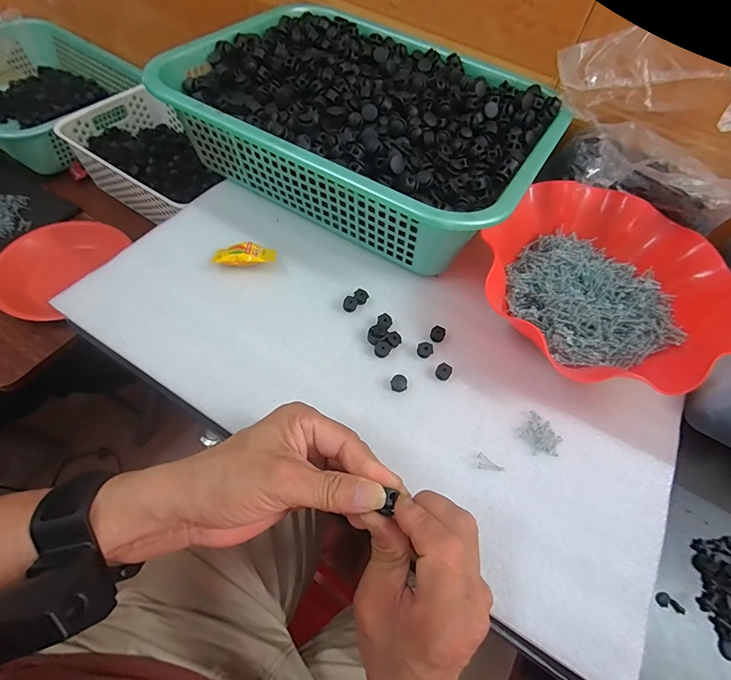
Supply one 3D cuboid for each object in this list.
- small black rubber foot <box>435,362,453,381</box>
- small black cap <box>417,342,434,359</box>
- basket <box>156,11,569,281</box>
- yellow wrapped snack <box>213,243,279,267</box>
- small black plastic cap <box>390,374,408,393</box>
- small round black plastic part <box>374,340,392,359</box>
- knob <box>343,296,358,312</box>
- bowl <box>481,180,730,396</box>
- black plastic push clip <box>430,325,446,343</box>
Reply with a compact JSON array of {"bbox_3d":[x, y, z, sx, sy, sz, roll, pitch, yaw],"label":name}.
[{"bbox_3d":[0.068,0.028,0.352,0.013,0.007,0.014,3,59,-4],"label":"small black rubber foot"},{"bbox_3d":[0.053,0.009,0.362,0.014,0.007,0.013,3,59,-4],"label":"small black cap"},{"bbox_3d":[0.001,-0.247,0.447,0.385,0.082,0.289,30,61,12],"label":"basket"},{"bbox_3d":[-0.119,-0.084,0.395,0.058,0.016,0.026,0,59,-6],"label":"yellow wrapped snack"},{"bbox_3d":[0.029,0.037,0.344,0.014,0.007,0.013,3,59,-4],"label":"small black plastic cap"},{"bbox_3d":[0.015,0.008,0.358,0.013,0.008,0.013,3,59,-4],"label":"small round black plastic part"},{"bbox_3d":[-0.014,-0.034,0.382,0.013,0.010,0.012,5,58,-3],"label":"knob"},{"bbox_3d":[0.224,-0.060,0.377,0.194,0.055,0.211,3,59,-4],"label":"bowl"},{"bbox_3d":[0.067,-0.006,0.371,0.013,0.009,0.014,3,59,-4],"label":"black plastic push clip"}]

